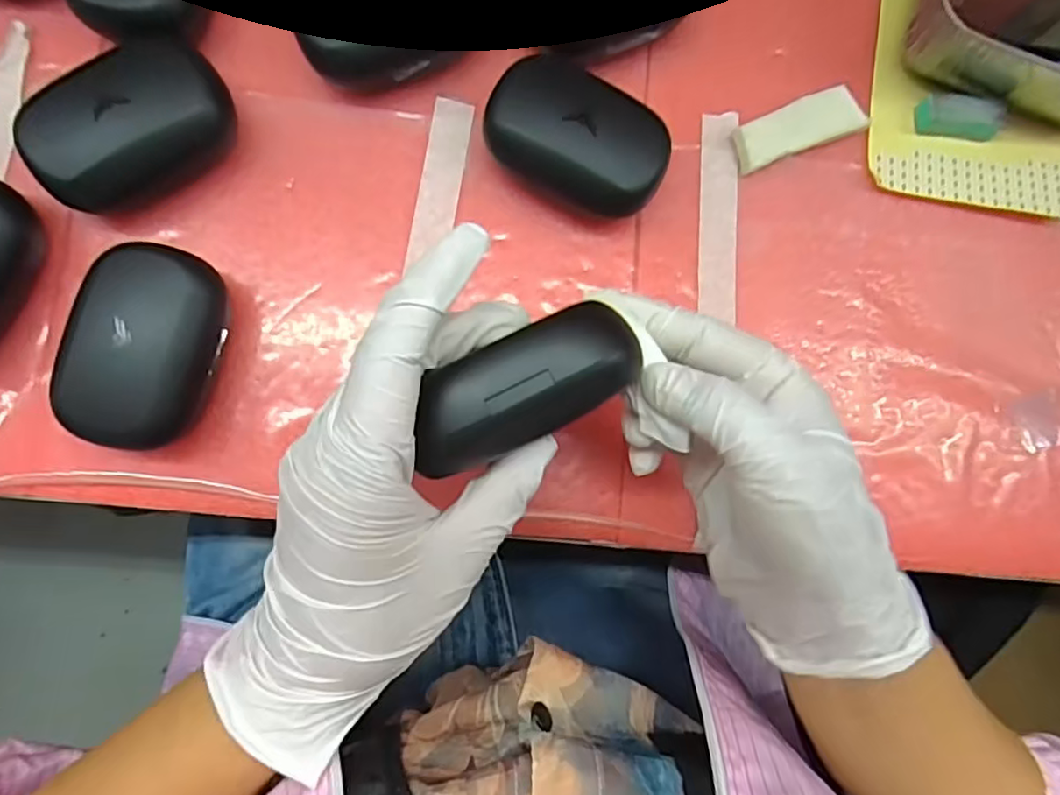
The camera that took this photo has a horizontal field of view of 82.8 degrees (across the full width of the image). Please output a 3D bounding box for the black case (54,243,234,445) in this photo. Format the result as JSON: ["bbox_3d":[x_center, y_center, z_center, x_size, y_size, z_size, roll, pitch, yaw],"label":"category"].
[{"bbox_3d":[-0.164,-0.021,0.260,0.056,0.038,0.084,18,84,-3],"label":"black case"}]

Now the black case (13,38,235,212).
[{"bbox_3d":[-0.176,-0.121,0.266,0.084,0.038,0.057,-41,90,-7],"label":"black case"}]

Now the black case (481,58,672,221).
[{"bbox_3d":[0.021,-0.119,0.282,0.083,0.037,0.054,22,84,-3],"label":"black case"}]

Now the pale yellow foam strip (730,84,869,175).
[{"bbox_3d":[0.137,-0.138,0.308,0.071,0.007,0.025,-23,88,-6],"label":"pale yellow foam strip"}]

